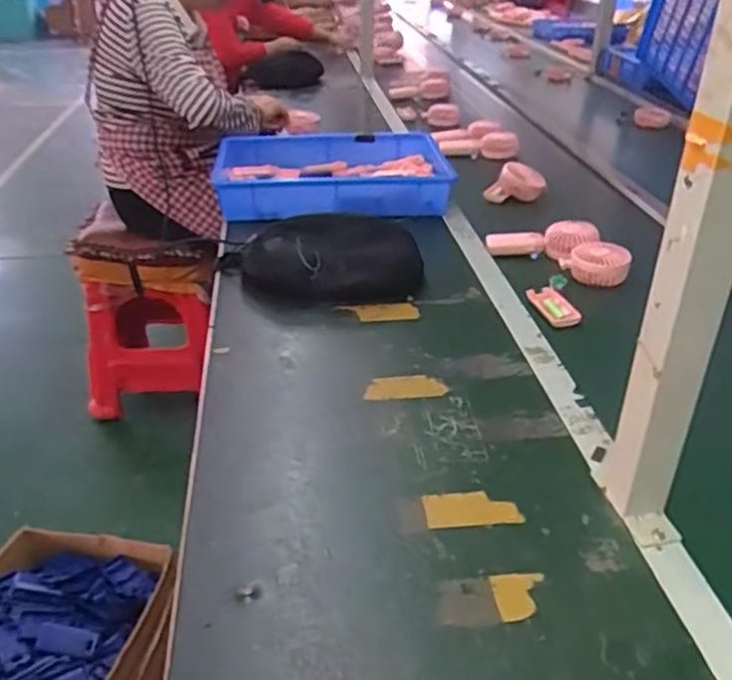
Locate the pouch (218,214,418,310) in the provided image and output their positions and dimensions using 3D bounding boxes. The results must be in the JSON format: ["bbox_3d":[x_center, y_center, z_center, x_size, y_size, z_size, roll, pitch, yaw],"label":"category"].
[{"bbox_3d":[-0.067,-0.121,1.010,0.290,0.095,0.148,-3,31,-6],"label":"pouch"}]

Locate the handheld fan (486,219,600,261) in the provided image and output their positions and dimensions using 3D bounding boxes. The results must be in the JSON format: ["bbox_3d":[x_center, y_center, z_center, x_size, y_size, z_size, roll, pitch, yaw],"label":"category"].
[{"bbox_3d":[0.292,-0.161,1.153,0.175,0.043,0.076,-6,29,16],"label":"handheld fan"}]

